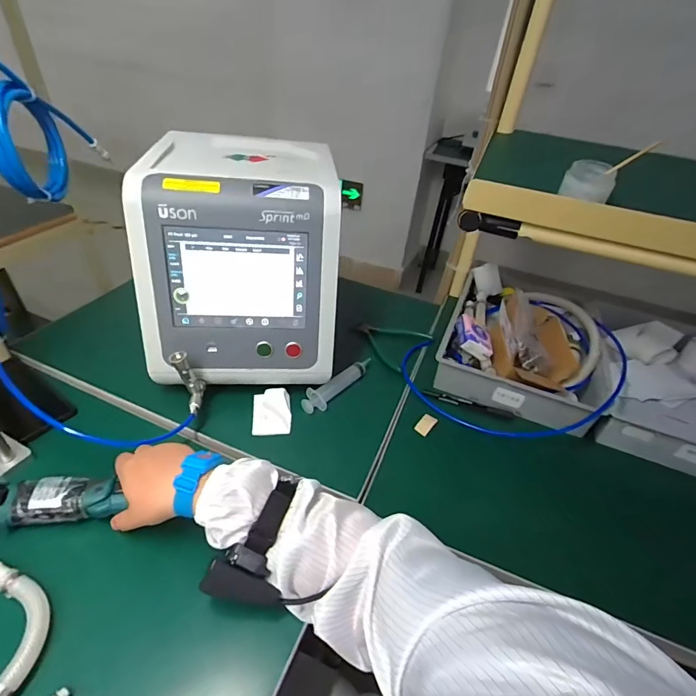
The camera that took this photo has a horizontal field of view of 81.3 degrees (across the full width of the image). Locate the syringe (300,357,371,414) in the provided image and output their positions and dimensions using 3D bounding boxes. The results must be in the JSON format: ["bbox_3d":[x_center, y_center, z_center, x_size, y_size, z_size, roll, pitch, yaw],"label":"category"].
[{"bbox_3d":[-0.019,0.056,0.634,0.040,0.022,0.136,29,44,25],"label":"syringe"}]

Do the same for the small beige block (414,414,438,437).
[{"bbox_3d":[0.115,0.113,0.600,0.022,0.008,0.035,30,45,26],"label":"small beige block"}]

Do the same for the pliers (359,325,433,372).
[{"bbox_3d":[0.070,-0.017,0.731,0.124,0.017,0.118,27,43,23],"label":"pliers"}]

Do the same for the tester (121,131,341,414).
[{"bbox_3d":[-0.152,-0.131,0.598,0.249,0.254,0.296,-1,40,-9],"label":"tester"}]

